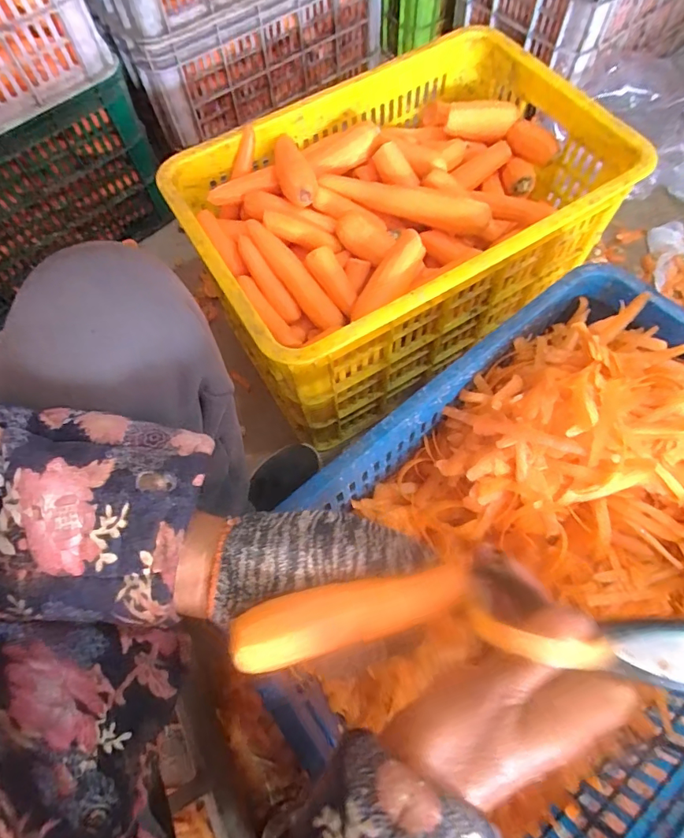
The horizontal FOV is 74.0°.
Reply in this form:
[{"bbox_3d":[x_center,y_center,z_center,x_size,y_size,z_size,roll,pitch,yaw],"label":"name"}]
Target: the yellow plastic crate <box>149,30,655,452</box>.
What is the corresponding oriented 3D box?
[{"bbox_3d":[0.071,-0.262,0.630,0.506,0.230,0.351,-30,69,-10],"label":"yellow plastic crate"}]

